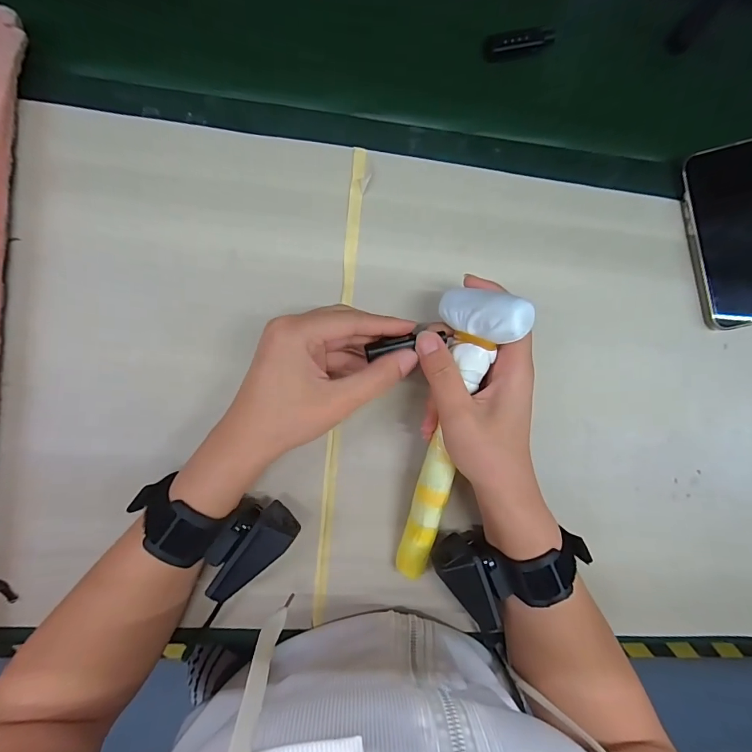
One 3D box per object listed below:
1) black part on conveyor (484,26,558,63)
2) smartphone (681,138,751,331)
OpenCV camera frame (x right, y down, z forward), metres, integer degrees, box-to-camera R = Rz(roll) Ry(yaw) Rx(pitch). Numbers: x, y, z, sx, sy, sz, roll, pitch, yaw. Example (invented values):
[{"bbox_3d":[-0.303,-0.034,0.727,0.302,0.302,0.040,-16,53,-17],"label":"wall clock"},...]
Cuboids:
[{"bbox_3d":[0.118,-0.270,0.332,0.060,0.010,0.021,-21,93,-8],"label":"black part on conveyor"},{"bbox_3d":[0.307,-0.117,0.342,0.081,0.009,0.147,-11,94,0],"label":"smartphone"}]

